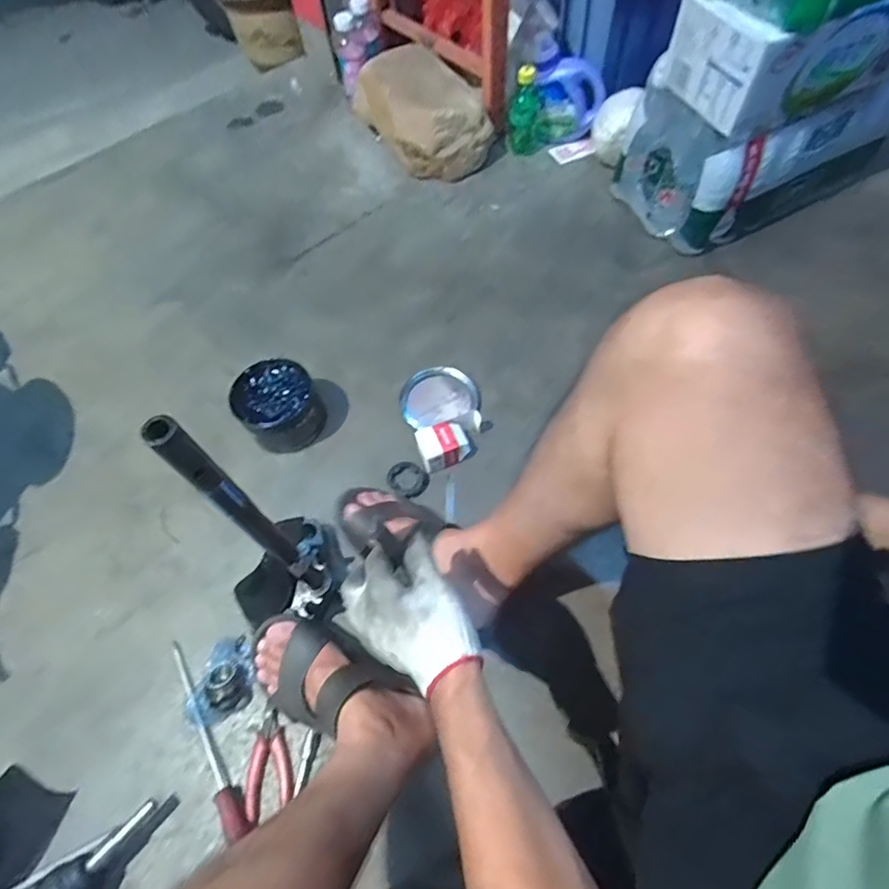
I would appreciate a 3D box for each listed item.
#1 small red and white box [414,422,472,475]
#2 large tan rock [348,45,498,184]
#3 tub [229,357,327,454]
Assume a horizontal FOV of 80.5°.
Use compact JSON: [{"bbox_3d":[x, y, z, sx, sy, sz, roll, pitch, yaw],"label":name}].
[{"bbox_3d":[-0.002,-0.002,0.790,0.073,0.043,0.057,-21,63,-7],"label":"small red and white box"},{"bbox_3d":[-0.045,-0.727,1.153,0.208,0.146,0.311,-27,63,-10],"label":"large tan rock"},{"bbox_3d":[-0.259,-0.060,0.832,0.120,0.081,0.125,-2,62,3],"label":"tub"}]

